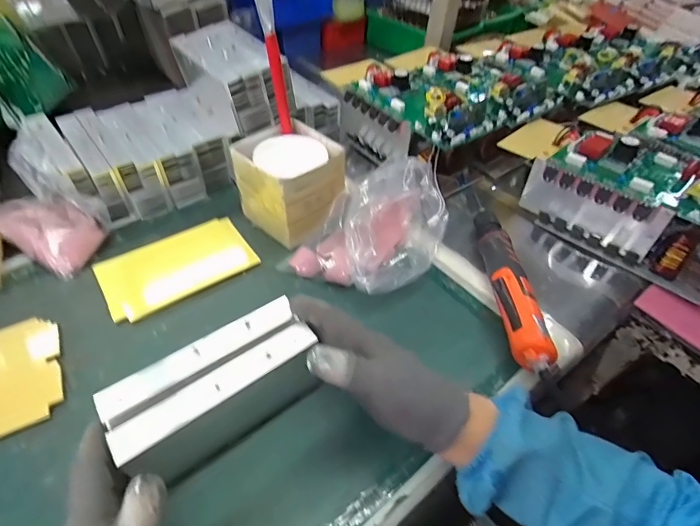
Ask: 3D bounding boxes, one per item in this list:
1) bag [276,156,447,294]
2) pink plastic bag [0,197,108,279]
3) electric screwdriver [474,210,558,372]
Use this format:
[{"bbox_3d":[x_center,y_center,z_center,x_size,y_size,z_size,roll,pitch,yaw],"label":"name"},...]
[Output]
[{"bbox_3d":[0.039,-0.044,0.484,0.133,0.093,0.200,36,55,26],"label":"bag"},{"bbox_3d":[-0.380,-0.046,0.505,0.139,0.042,0.083,22,50,16],"label":"pink plastic bag"},{"bbox_3d":[0.182,0.021,0.473,0.045,0.046,0.234,2,48,-2],"label":"electric screwdriver"}]

